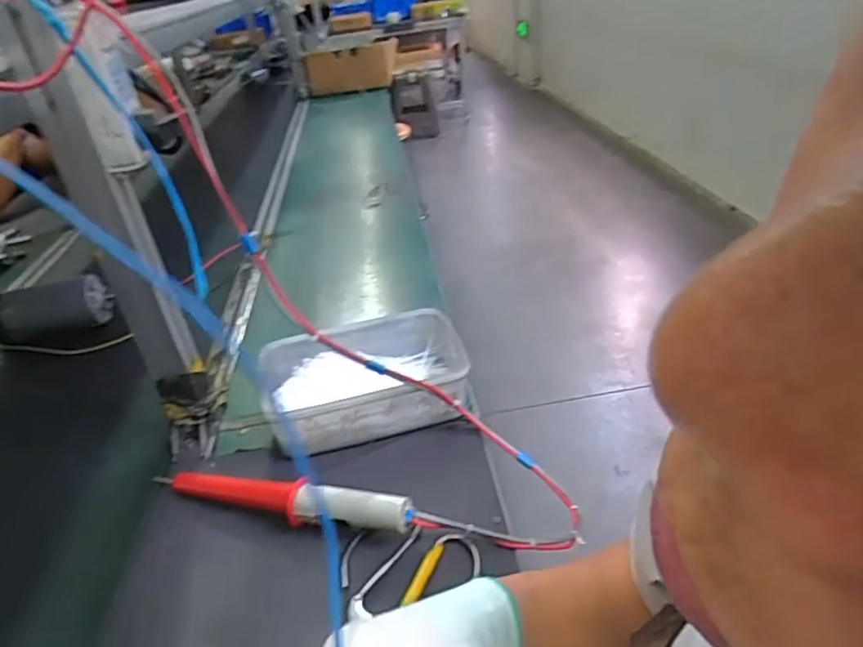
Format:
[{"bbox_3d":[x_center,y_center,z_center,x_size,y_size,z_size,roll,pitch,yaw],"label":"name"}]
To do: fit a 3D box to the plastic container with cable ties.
[{"bbox_3d":[-0.081,0.064,0.676,0.222,0.065,0.154,-12,32,-7],"label":"plastic container with cable ties"}]

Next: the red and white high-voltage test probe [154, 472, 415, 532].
[{"bbox_3d":[-0.147,0.164,0.560,0.273,0.045,0.033,6,34,20],"label":"red and white high-voltage test probe"}]

